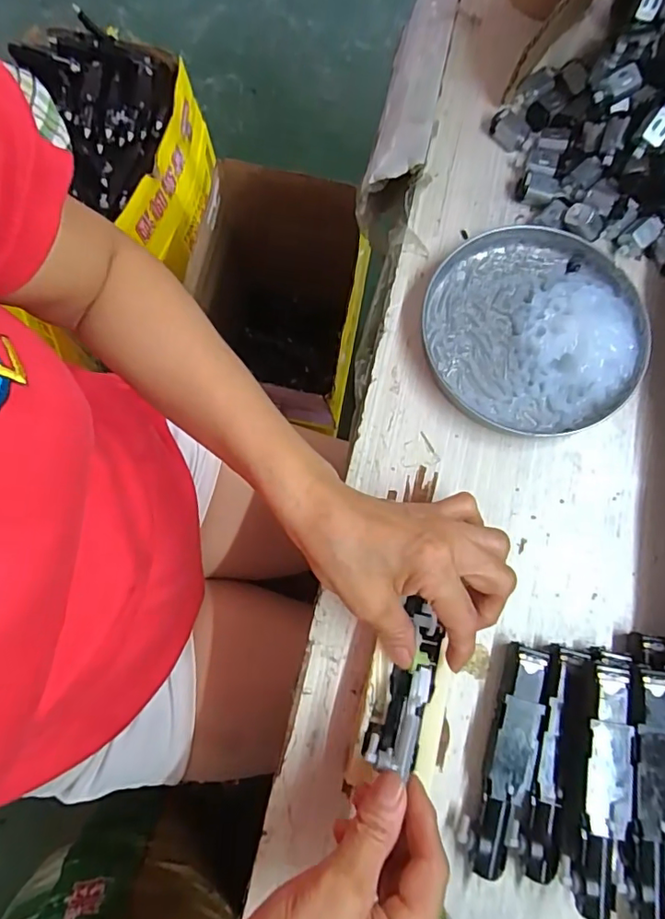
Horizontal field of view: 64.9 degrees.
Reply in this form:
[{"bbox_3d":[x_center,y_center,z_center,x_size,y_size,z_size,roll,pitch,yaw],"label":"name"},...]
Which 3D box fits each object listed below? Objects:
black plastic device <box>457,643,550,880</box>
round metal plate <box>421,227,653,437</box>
[{"bbox_3d":[0.098,0.166,0.294,0.027,0.020,0.118,18,79,4],"label":"black plastic device"},{"bbox_3d":[0.135,-0.088,0.350,0.141,0.018,0.137,0,78,0],"label":"round metal plate"}]

